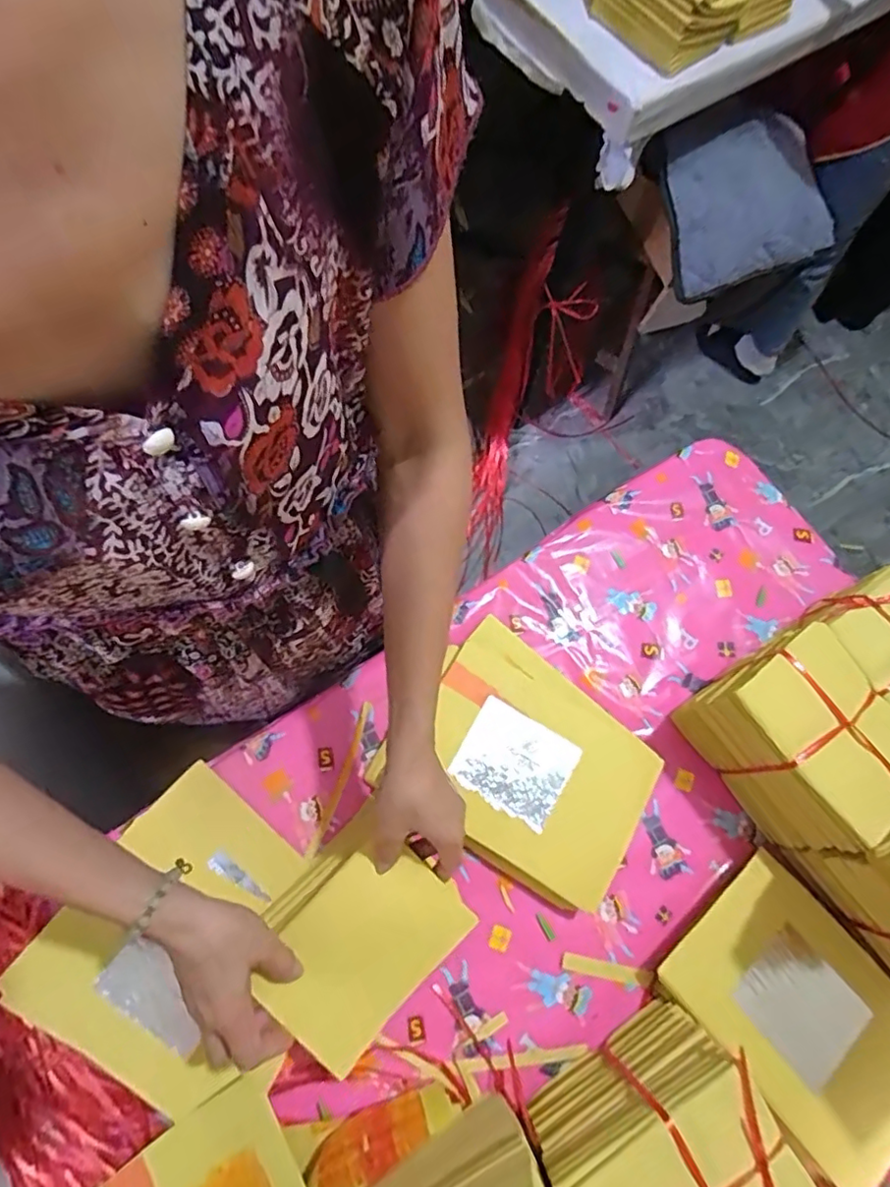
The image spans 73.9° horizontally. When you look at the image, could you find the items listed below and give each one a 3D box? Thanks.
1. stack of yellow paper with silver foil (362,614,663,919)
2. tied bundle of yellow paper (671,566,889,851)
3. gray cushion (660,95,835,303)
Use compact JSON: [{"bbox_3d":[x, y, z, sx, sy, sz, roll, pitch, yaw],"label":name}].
[{"bbox_3d":[0.078,0.168,0.603,0.240,0.052,0.206,32,75,7],"label":"stack of yellow paper with silver foil"},{"bbox_3d":[0.392,0.111,0.594,0.247,0.131,0.170,-33,78,-11],"label":"tied bundle of yellow paper"},{"bbox_3d":[0.535,-0.719,1.054,0.303,0.066,0.288,-19,107,9],"label":"gray cushion"}]

